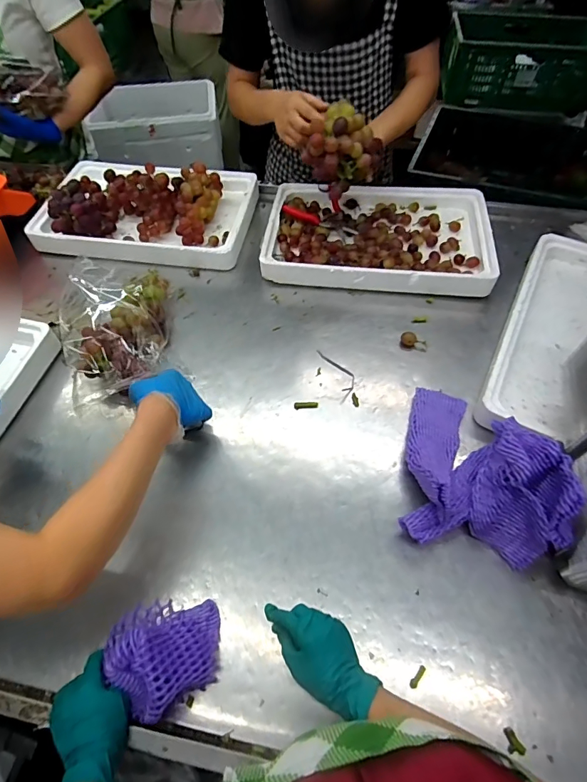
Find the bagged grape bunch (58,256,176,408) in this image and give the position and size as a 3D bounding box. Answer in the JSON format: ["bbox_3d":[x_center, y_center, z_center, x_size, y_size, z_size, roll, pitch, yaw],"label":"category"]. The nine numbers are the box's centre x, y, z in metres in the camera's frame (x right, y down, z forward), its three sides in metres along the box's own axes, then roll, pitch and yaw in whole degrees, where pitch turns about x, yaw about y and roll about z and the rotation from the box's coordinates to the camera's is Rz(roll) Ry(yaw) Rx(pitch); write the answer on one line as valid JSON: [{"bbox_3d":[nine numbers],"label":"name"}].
[{"bbox_3d":[-0.322,-0.124,0.748,0.198,0.097,0.296,-18,58,-11],"label":"bagged grape bunch"}]

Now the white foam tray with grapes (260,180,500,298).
[{"bbox_3d":[0.195,-0.373,0.970,0.501,0.045,0.367,7,56,6],"label":"white foam tray with grapes"}]

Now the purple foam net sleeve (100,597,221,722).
[{"bbox_3d":[-0.152,0.308,0.482,0.116,0.093,0.114,-1,54,1],"label":"purple foam net sleeve"}]

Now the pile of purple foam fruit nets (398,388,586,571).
[{"bbox_3d":[0.255,0.083,0.561,0.182,0.129,0.244,11,57,8],"label":"pile of purple foam fruit nets"}]

